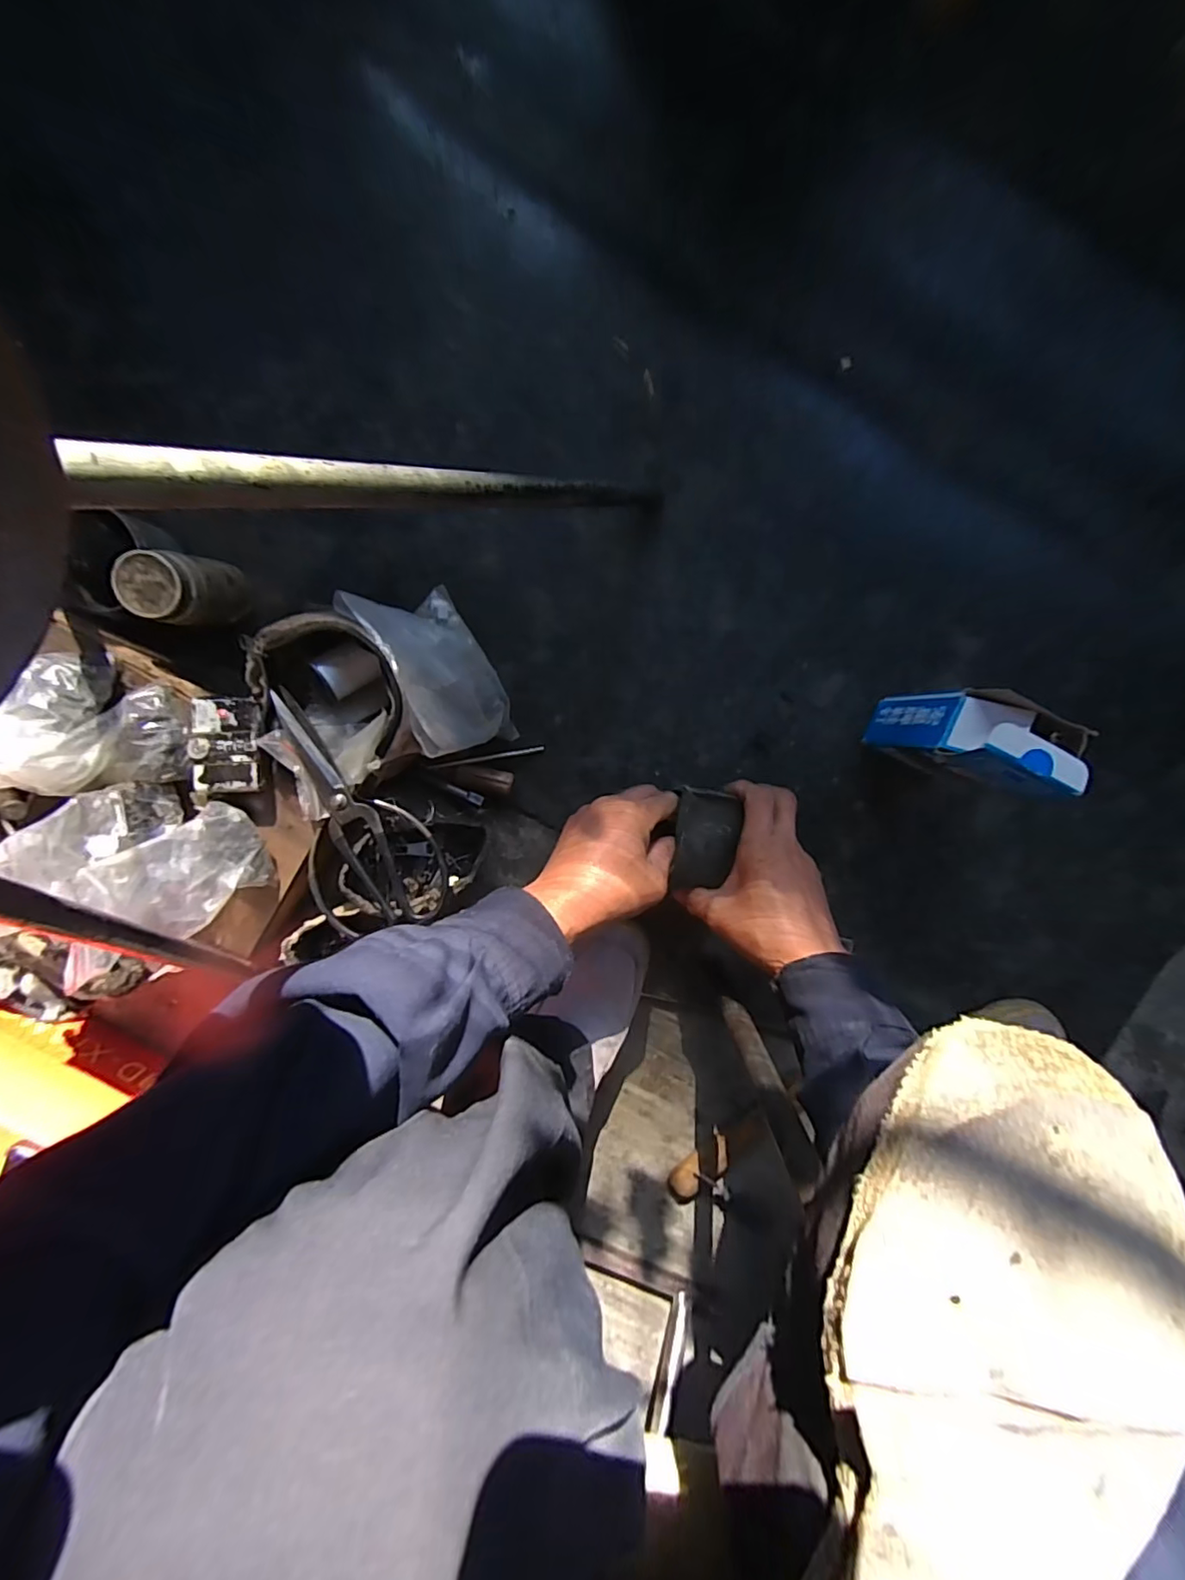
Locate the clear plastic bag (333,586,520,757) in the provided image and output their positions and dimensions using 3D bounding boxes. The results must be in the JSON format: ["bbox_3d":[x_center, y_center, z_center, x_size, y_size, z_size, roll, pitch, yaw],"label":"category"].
[{"bbox_3d":[-0.116,-0.097,0.447,0.028,0.116,0.133,-26,96,27],"label":"clear plastic bag"}]

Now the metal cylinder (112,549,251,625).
[{"bbox_3d":[-0.316,-0.156,0.449,0.046,0.088,0.053,8,98,-2],"label":"metal cylinder"}]

